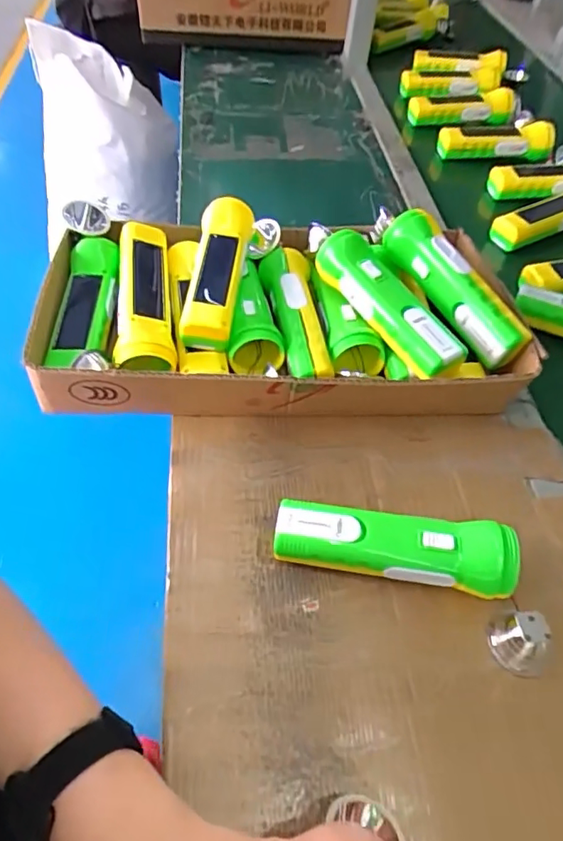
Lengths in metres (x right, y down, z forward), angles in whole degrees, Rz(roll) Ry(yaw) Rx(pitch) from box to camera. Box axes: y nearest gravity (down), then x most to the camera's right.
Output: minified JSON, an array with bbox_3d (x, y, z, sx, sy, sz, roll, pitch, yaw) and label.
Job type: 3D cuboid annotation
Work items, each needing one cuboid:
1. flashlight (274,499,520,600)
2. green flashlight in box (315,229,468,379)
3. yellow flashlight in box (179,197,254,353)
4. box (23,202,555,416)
[{"bbox_3d":[0.077,0.090,0.380,0.165,0.048,0.044,11,52,3],"label":"flashlight"},{"bbox_3d":[0.092,-0.107,0.478,0.044,0.041,0.171,-22,58,-23],"label":"green flashlight in box"},{"bbox_3d":[-0.060,-0.141,0.491,0.050,0.039,0.160,8,51,-1],"label":"yellow flashlight in box"},{"bbox_3d":[-0.002,-0.106,0.495,0.414,0.091,0.211,1,52,-5],"label":"box"}]

